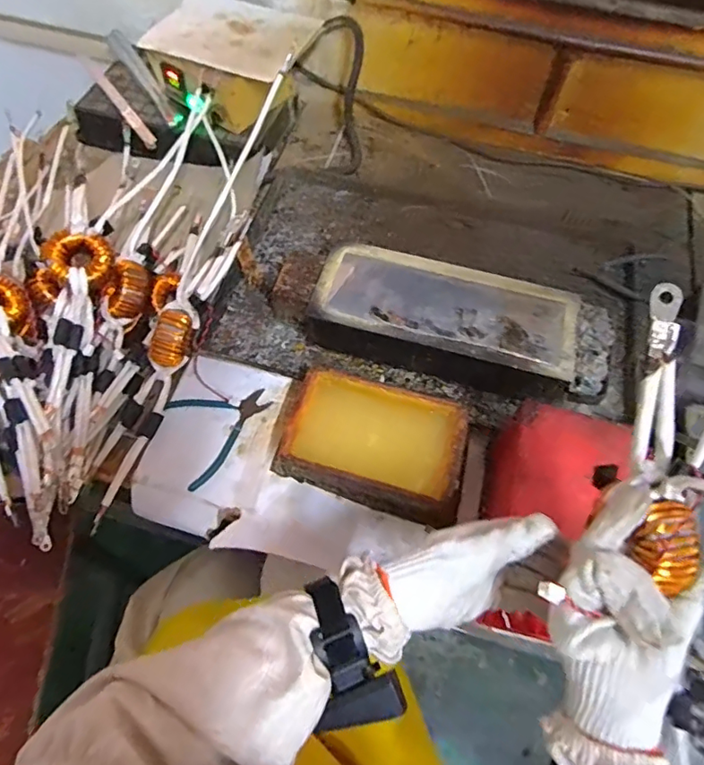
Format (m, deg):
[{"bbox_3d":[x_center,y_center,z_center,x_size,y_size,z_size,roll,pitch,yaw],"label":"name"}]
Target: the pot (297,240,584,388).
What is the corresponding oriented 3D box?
[{"bbox_3d":[0.118,-0.075,0.719,0.338,0.096,0.160,14,62,4],"label":"pot"}]

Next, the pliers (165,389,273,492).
[{"bbox_3d":[-0.160,0.058,0.670,0.125,0.010,0.120,-21,65,-14],"label":"pliers"}]

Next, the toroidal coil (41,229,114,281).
[{"bbox_3d":[-0.343,-0.160,0.661,0.074,0.027,0.059,5,85,-23],"label":"toroidal coil"}]

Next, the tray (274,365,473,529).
[{"bbox_3d":[0.030,0.074,0.637,0.230,0.072,0.143,20,63,7],"label":"tray"}]

